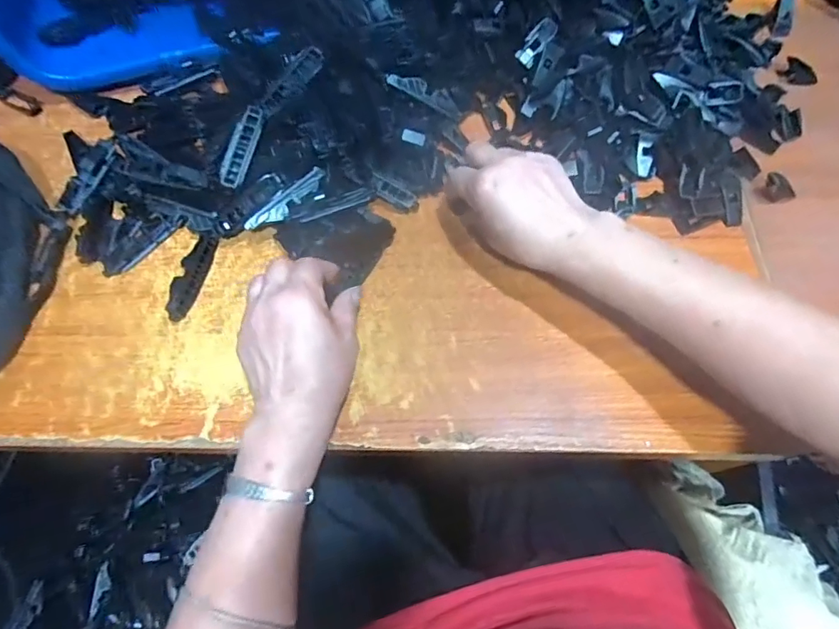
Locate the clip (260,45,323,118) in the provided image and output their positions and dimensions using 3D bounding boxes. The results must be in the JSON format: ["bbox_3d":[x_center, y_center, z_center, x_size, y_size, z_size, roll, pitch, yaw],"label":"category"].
[{"bbox_3d":[-0.112,-0.204,0.433,0.070,0.009,0.017,-44,71,4],"label":"clip"}]

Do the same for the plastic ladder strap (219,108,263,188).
[{"bbox_3d":[-0.157,-0.146,0.430,0.023,0.005,0.076,14,81,8],"label":"plastic ladder strap"}]

